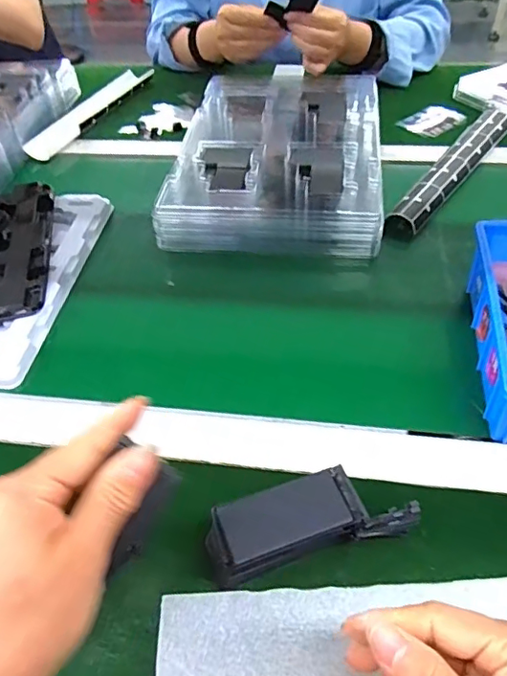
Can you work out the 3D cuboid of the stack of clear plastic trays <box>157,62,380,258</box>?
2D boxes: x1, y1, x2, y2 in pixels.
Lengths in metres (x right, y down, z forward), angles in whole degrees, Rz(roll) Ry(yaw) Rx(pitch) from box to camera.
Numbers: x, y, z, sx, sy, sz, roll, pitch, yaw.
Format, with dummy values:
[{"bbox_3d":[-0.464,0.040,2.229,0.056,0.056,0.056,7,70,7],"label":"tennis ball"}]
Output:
[{"bbox_3d":[0.034,-0.244,0.670,0.239,0.051,0.361,3,46,6],"label":"stack of clear plastic trays"}]

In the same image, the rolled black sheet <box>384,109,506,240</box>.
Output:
[{"bbox_3d":[0.240,-0.209,0.643,0.042,0.024,0.286,30,59,23],"label":"rolled black sheet"}]

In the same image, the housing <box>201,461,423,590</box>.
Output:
[{"bbox_3d":[0.036,0.113,0.329,0.119,0.039,0.044,-13,45,-10],"label":"housing"}]

